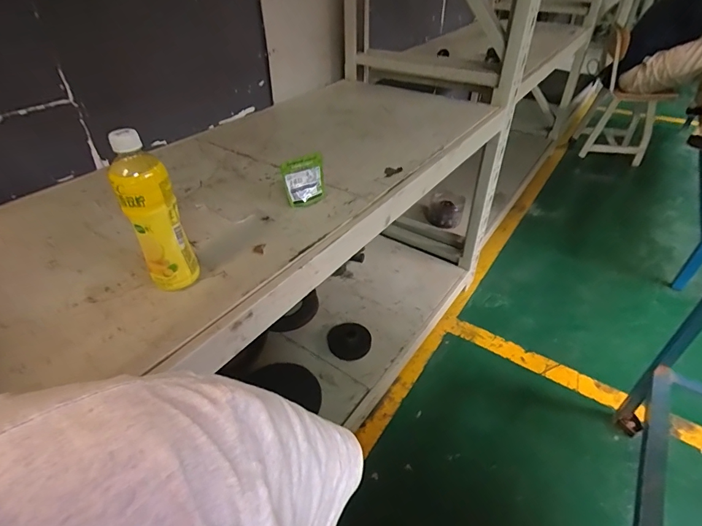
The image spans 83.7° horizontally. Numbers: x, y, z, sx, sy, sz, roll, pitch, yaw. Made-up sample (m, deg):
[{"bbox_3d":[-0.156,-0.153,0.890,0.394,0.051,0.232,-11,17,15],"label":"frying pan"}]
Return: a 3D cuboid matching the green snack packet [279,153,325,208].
[{"bbox_3d":[-0.086,-0.146,0.723,0.076,0.106,0.020,-17,42,-18],"label":"green snack packet"}]

